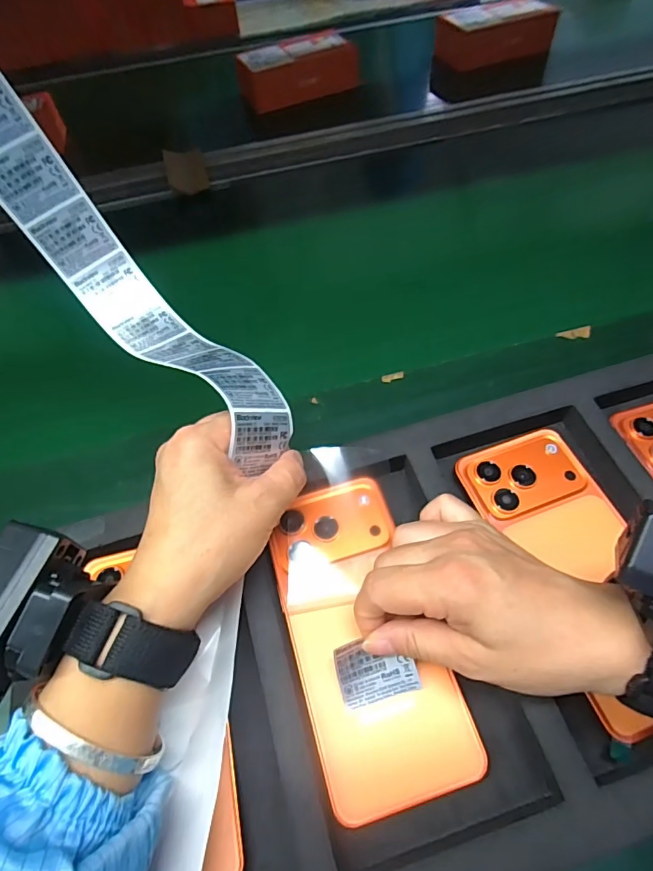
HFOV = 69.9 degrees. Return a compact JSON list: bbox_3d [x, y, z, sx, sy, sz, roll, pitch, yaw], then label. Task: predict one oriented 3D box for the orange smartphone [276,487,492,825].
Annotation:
[{"bbox_3d":[0.019,0.099,0.248,0.075,0.018,0.158,-14,59,-5],"label":"orange smartphone"}]

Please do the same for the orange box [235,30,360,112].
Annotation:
[{"bbox_3d":[-0.050,-0.619,0.792,0.194,0.061,0.100,-20,58,-9],"label":"orange box"}]

